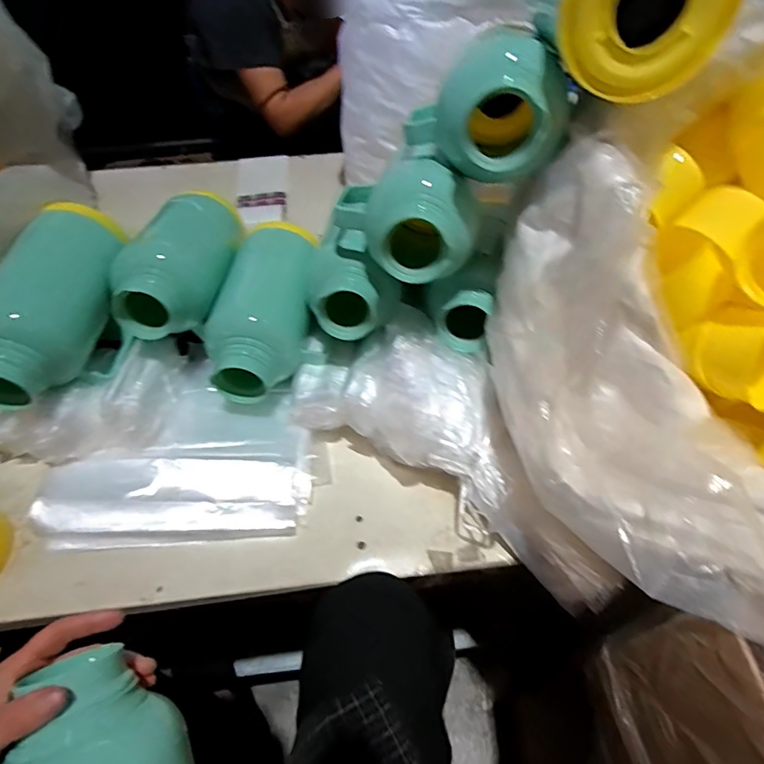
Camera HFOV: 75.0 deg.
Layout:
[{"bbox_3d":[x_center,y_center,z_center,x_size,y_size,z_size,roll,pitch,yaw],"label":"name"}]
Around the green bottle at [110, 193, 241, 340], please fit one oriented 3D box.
[{"bbox_3d":[-0.258,-0.162,0.651,0.100,0.089,0.260,6,51,6],"label":"green bottle"}]

